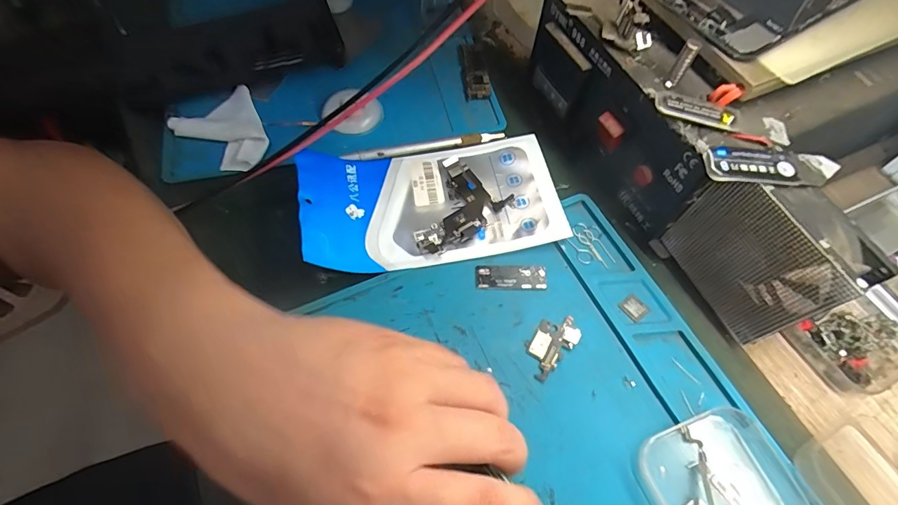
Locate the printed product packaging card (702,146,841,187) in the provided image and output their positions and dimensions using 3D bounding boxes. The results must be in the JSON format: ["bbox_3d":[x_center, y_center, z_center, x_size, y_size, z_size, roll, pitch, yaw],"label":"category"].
[{"bbox_3d":[0.157,-0.043,0.219,0.065,0.010,0.023,0,61,-1],"label":"printed product packaging card"}]

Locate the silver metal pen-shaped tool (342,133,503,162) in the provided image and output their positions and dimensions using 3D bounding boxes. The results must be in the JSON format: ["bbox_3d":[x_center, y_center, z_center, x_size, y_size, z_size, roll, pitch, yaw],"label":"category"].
[{"bbox_3d":[-0.017,-0.077,0.322,0.115,0.005,0.010,-13,62,-7],"label":"silver metal pen-shaped tool"}]

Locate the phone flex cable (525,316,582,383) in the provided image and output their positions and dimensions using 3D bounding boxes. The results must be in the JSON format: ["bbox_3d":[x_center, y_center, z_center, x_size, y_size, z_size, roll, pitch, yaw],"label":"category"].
[{"bbox_3d":[0.058,0.052,0.260,0.039,0.004,0.022,-40,68,-19],"label":"phone flex cable"}]

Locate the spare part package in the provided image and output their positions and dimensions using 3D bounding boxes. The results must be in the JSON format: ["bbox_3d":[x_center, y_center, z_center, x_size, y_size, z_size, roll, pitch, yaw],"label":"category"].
[{"bbox_3d":[-0.010,-0.039,0.292,0.162,0.029,0.086,-10,62,-5],"label":"spare part package"}]

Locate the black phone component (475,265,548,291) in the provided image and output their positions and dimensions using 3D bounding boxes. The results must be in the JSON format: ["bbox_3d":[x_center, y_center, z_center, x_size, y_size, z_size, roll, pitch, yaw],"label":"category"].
[{"bbox_3d":[0.038,0.015,0.281,0.043,0.004,0.017,1,61,1],"label":"black phone component"}]

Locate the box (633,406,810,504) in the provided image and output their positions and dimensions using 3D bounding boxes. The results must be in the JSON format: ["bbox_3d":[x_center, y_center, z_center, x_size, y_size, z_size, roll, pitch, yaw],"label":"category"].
[{"bbox_3d":[0.137,0.115,0.223,0.071,0.015,0.064,-19,63,-10],"label":"box"}]

